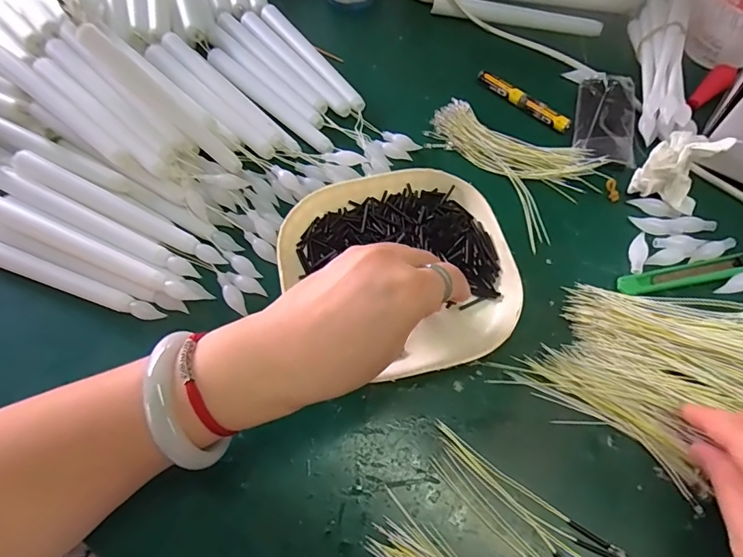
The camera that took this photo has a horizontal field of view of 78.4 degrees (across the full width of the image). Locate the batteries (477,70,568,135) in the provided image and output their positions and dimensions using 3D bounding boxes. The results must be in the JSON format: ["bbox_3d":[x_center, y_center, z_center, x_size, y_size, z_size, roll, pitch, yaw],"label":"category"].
[{"bbox_3d":[0.122,-0.143,0.364,0.011,0.007,0.085,-40,67,-17],"label":"batteries"}]

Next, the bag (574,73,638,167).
[{"bbox_3d":[0.180,-0.125,0.350,0.042,0.008,0.093,11,63,9],"label":"bag"}]

